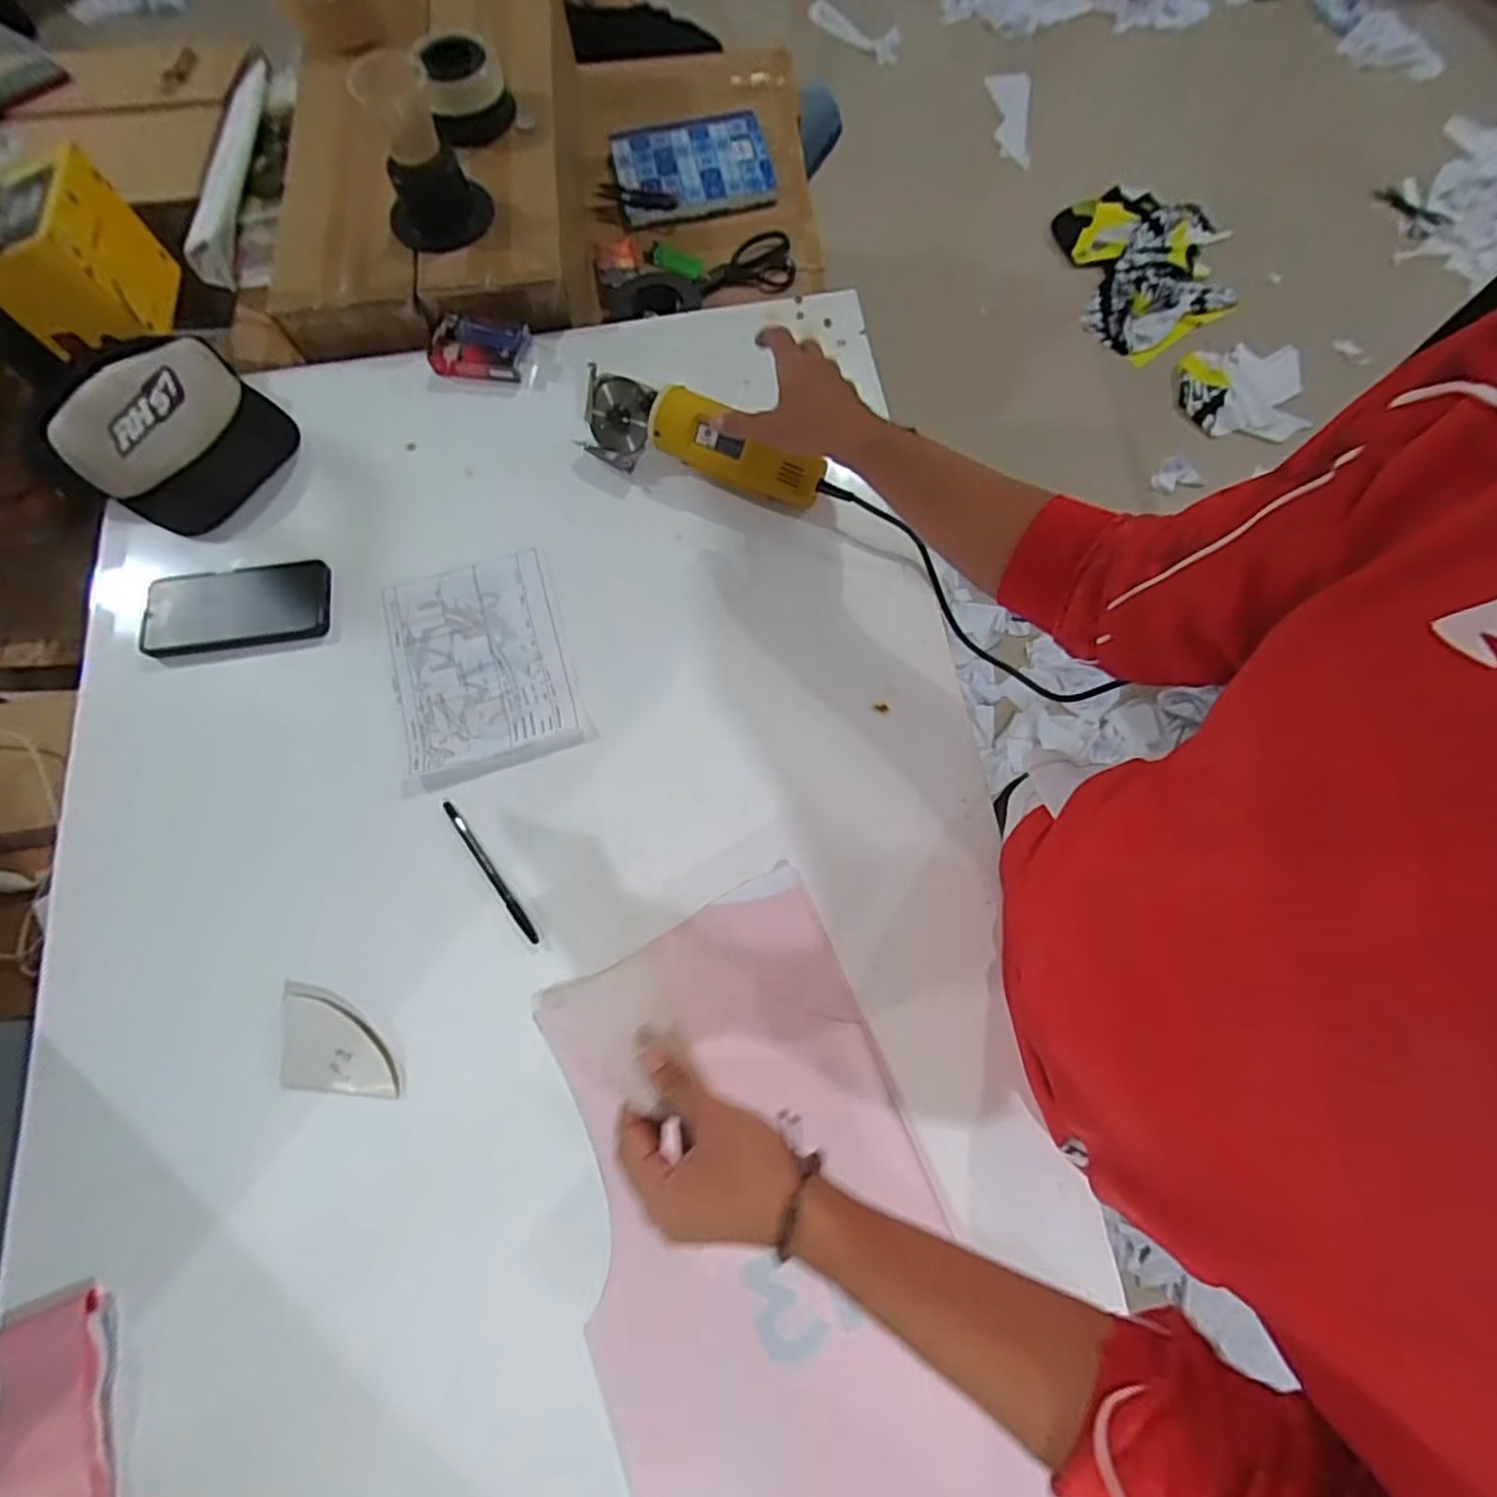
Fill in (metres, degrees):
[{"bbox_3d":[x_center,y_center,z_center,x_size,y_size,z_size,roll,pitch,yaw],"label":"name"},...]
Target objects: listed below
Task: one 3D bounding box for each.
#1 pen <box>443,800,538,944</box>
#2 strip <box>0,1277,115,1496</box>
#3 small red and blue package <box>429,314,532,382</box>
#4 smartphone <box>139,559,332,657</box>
[{"bbox_3d":[-0.219,0.103,0.580,0.009,0.008,0.145,-36,75,-9],"label":"pen"},{"bbox_3d":[-0.475,0.459,0.470,0.072,0.016,0.148,-20,73,-4],"label":"strip"},{"bbox_3d":[-0.288,-0.420,0.727,0.104,0.036,0.049,6,73,4],"label":"small red and blue package"},{"bbox_3d":[-0.486,-0.137,0.655,0.168,0.012,0.081,-8,78,-4],"label":"smartphone"}]

